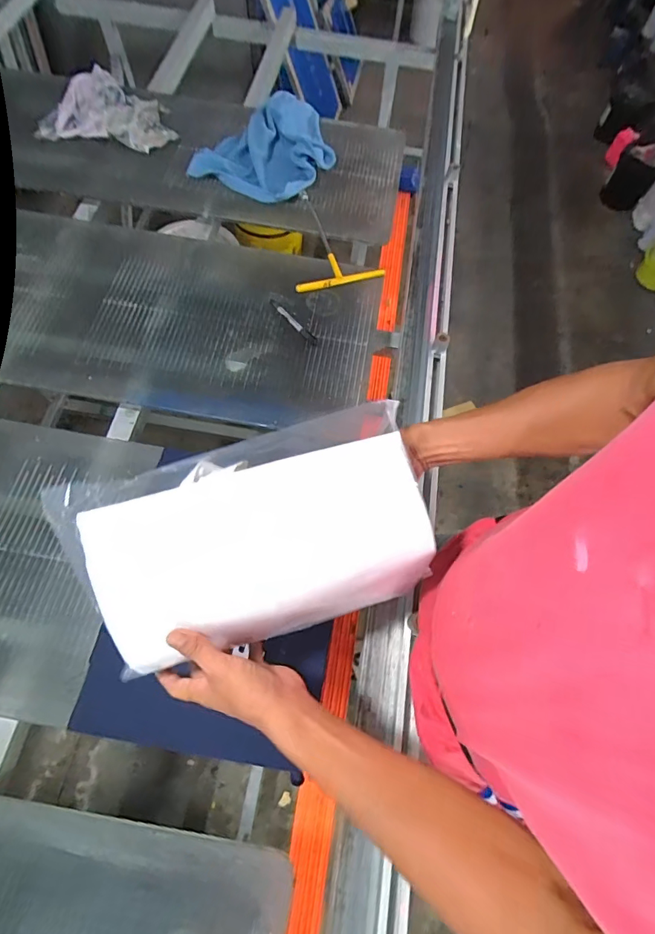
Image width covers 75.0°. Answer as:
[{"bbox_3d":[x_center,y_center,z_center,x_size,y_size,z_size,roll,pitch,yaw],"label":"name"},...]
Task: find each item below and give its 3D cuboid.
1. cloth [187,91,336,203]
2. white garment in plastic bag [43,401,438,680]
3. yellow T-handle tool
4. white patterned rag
[{"bbox_3d":[-0.122,-0.785,1.036,0.285,0.054,0.362,30,70,12],"label":"cloth"},{"bbox_3d":[-0.064,0.073,0.442,0.330,0.058,0.212,-18,92,-13],"label":"white garment in plastic bag"},{"bbox_3d":[0.006,-0.485,0.911,0.179,0.018,0.267,-9,67,-4],"label":"yellow T-handle tool"},{"bbox_3d":[-0.537,-0.872,1.059,0.304,0.058,0.250,25,69,10],"label":"white patterned rag"}]

